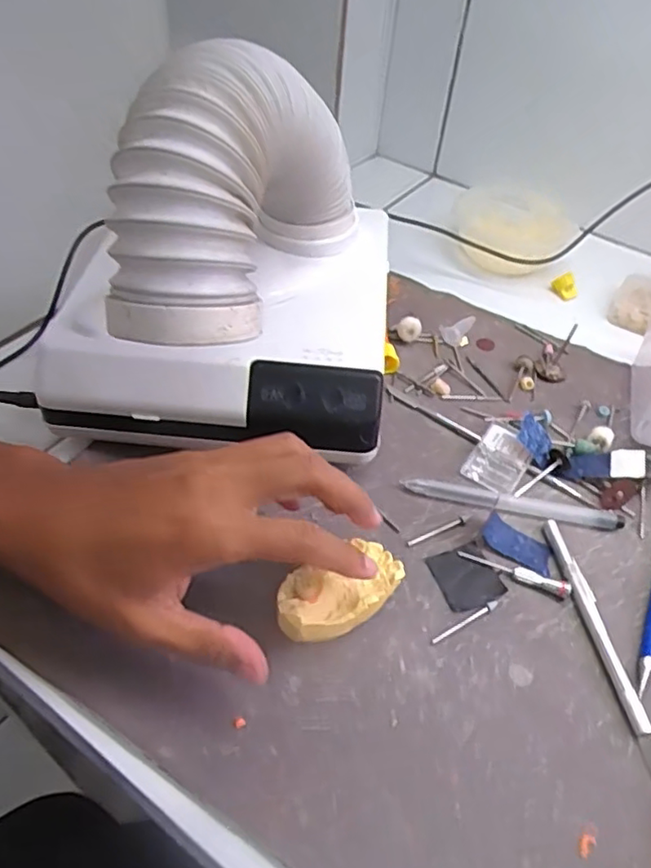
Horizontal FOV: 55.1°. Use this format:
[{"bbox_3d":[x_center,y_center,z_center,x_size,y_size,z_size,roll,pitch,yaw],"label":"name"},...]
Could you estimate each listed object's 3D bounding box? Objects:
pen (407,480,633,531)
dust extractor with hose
[{"bbox_3d":[0.110,0.041,0.368,0.127,0.007,0.012,9,48,3],"label":"pen"},{"bbox_3d":[-0.058,-0.096,0.323,0.192,0.180,0.208,8,48,2],"label":"dust extractor with hose"}]

